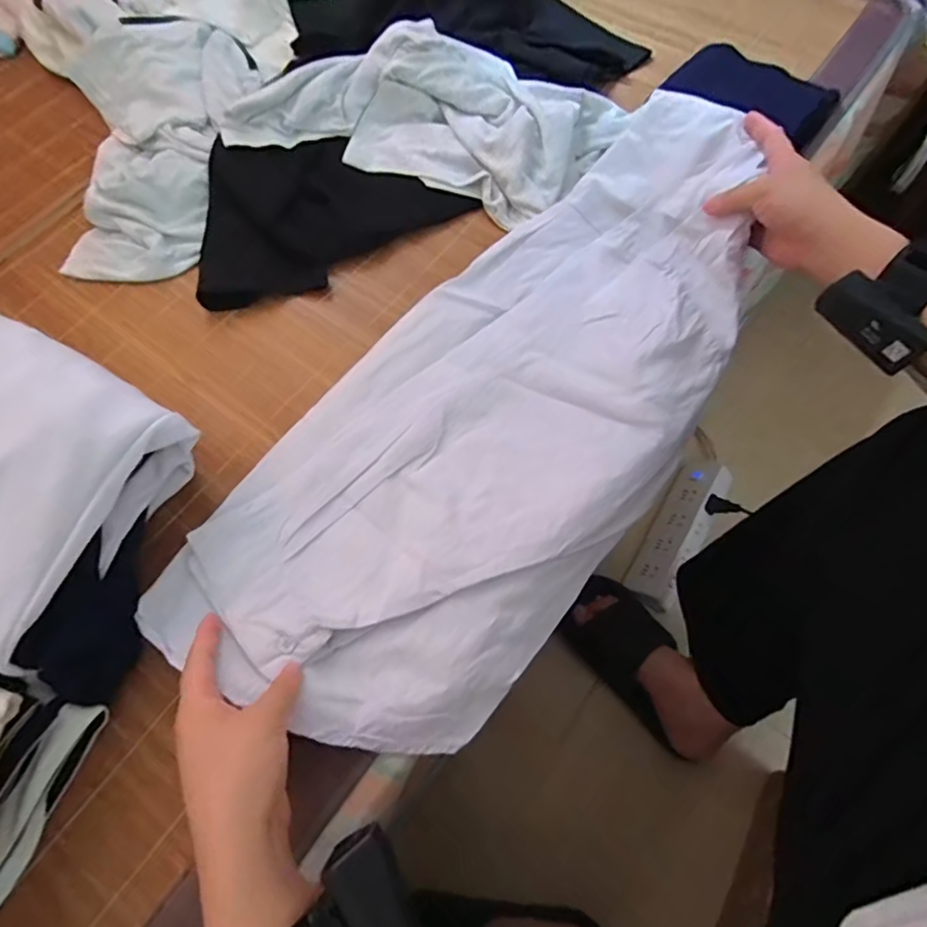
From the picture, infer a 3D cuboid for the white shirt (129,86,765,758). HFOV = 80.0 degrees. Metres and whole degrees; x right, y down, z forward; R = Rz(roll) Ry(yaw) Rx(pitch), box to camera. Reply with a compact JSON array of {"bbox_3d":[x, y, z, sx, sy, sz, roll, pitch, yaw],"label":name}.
[{"bbox_3d":[0.050,-0.062,0.458,0.251,0.078,0.595,35,74,15],"label":"white shirt"}]

